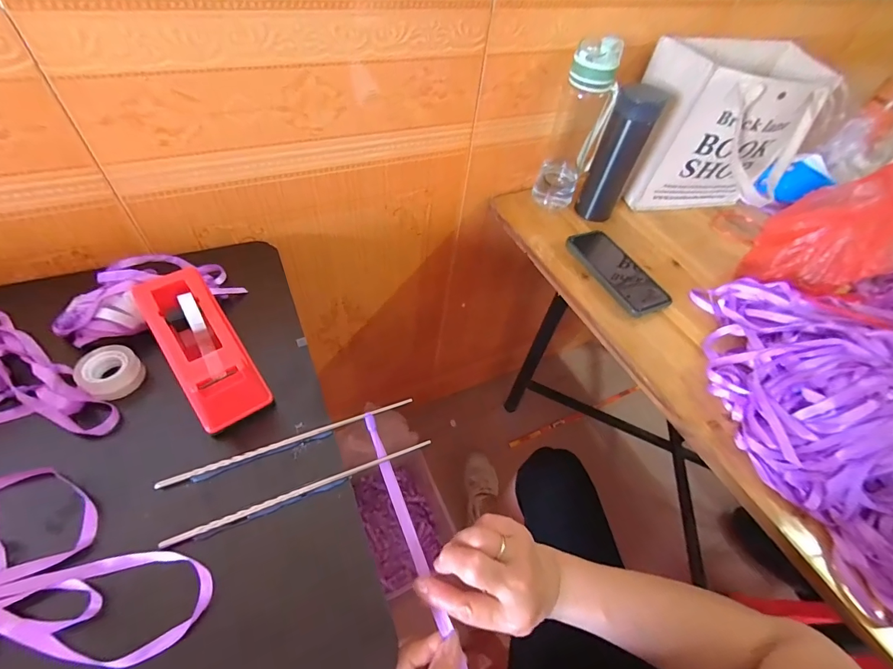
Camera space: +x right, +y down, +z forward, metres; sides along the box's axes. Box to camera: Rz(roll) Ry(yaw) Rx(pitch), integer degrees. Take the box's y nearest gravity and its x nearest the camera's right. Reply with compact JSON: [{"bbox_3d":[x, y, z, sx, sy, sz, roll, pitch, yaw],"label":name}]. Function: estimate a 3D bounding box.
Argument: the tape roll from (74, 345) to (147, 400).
[{"bbox_3d":[-0.321,0.036,0.379,0.047,0.025,0.045,3,52,-5],"label":"tape roll"}]

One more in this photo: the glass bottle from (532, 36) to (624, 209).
[{"bbox_3d":[0.201,-0.311,0.619,0.076,0.237,0.077,18,53,7],"label":"glass bottle"}]

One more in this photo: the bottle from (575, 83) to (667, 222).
[{"bbox_3d":[0.266,-0.275,0.625,0.056,0.197,0.056,-14,56,-17],"label":"bottle"}]

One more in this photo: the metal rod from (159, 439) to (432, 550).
[{"bbox_3d":[-0.117,0.132,0.343,0.221,0.006,0.007,-18,57,-19],"label":"metal rod"}]

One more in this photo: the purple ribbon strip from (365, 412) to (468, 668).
[{"bbox_3d":[-0.021,0.194,0.335,0.011,0.017,0.274,-17,67,-20],"label":"purple ribbon strip"}]

